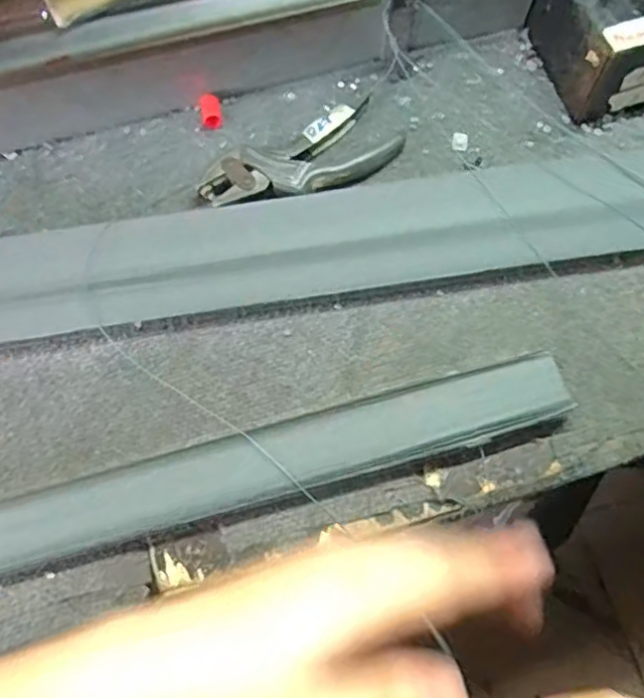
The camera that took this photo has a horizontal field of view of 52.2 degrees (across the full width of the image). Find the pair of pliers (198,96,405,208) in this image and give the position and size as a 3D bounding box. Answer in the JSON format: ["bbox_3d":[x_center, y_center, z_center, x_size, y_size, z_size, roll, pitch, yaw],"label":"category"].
[{"bbox_3d":[-0.016,-0.154,0.551,0.169,0.024,0.071,-29,71,-11],"label":"pair of pliers"}]

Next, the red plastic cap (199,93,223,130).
[{"bbox_3d":[-0.097,-0.206,0.572,0.018,0.013,0.031,-13,69,-5],"label":"red plastic cap"}]

